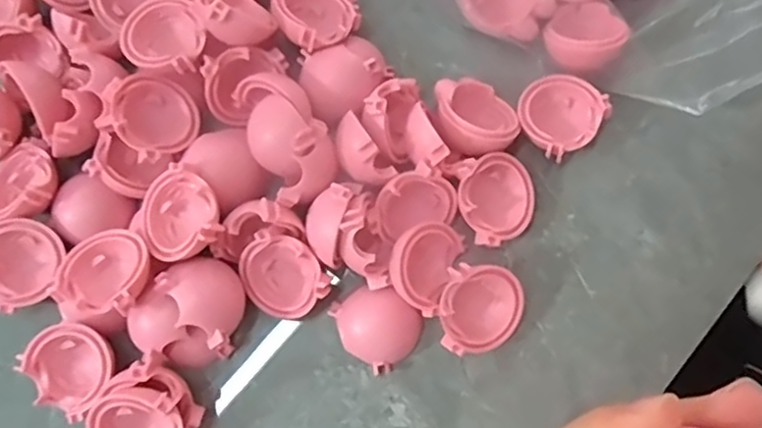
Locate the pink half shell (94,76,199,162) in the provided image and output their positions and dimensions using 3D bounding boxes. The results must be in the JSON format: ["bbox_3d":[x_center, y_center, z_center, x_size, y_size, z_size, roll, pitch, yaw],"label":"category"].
[{"bbox_3d":[-0.082,-0.034,0.225,0.030,0.017,0.030,52,56,-9],"label":"pink half shell"}]

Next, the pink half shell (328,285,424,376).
[{"bbox_3d":[-0.001,0.038,0.216,0.025,0.012,0.029,-43,79,-9],"label":"pink half shell"}]

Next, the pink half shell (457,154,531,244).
[{"bbox_3d":[0.040,-0.006,0.222,0.030,0.011,0.030,3,82,-20],"label":"pink half shell"}]

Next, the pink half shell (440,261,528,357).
[{"bbox_3d":[0.034,0.032,0.212,0.028,0.023,0.027,0,76,0],"label":"pink half shell"}]

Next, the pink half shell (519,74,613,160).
[{"bbox_3d":[0.065,-0.036,0.229,0.030,0.014,0.028,0,76,0],"label":"pink half shell"}]

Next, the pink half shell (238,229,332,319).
[{"bbox_3d":[-0.034,0.022,0.216,0.029,0.009,0.029,44,112,2],"label":"pink half shell"}]

